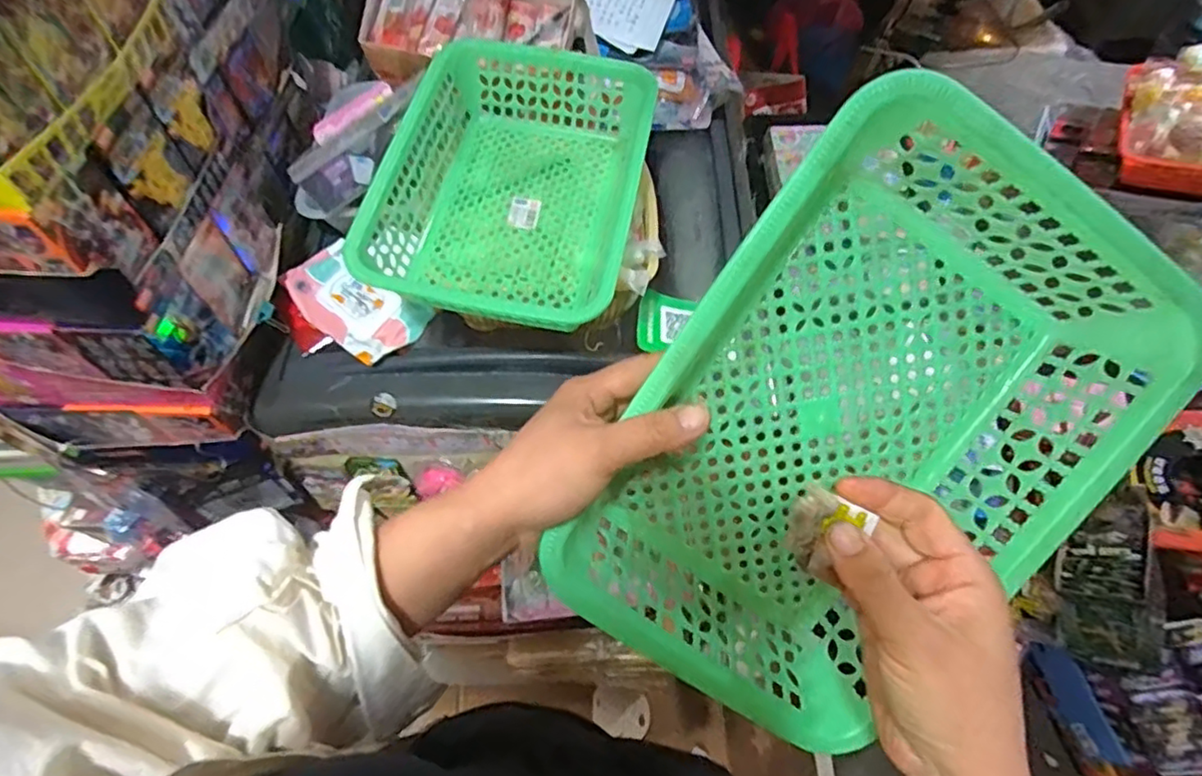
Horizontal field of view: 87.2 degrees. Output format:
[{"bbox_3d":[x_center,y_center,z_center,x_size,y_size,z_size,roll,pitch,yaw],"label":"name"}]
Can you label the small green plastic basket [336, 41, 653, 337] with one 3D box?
[{"bbox_3d":[-0.075,-0.198,0.605,0.218,0.090,0.295,6,61,7],"label":"small green plastic basket"}]

